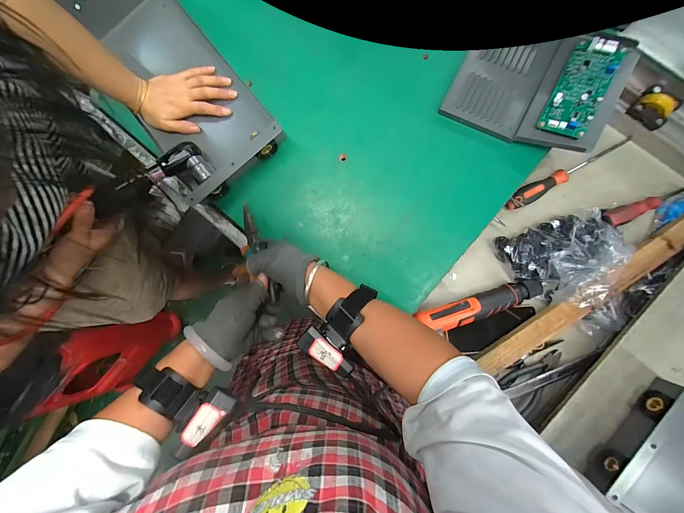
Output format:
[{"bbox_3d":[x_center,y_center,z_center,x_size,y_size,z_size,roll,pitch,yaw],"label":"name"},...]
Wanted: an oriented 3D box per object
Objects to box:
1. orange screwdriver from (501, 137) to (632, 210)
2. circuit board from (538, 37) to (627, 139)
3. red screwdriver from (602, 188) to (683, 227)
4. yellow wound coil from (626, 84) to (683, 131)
[{"bbox_3d":[0.391,-0.145,0.507,0.230,0.036,0.029,-29,84,5],"label":"orange screwdriver"},{"bbox_3d":[0.330,-0.233,0.408,0.058,0.011,0.133,27,91,22],"label":"circuit board"},{"bbox_3d":[0.501,-0.086,0.485,0.174,0.024,0.025,-20,85,-10],"label":"red screwdriver"},{"bbox_3d":[0.490,-0.235,0.464,0.058,0.027,0.053,-43,83,3],"label":"yellow wound coil"}]

